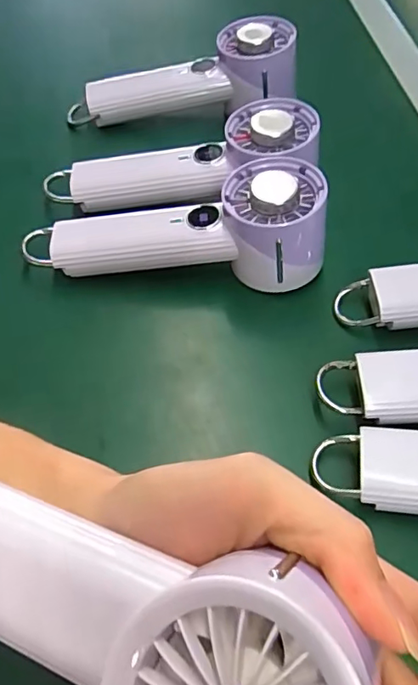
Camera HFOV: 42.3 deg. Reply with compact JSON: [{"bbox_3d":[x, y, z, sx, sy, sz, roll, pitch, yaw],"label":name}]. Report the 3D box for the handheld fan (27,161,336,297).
[{"bbox_3d":[-0.024,-0.077,0.352,0.194,0.065,0.068,5,55,2],"label":"handheld fan"}]

